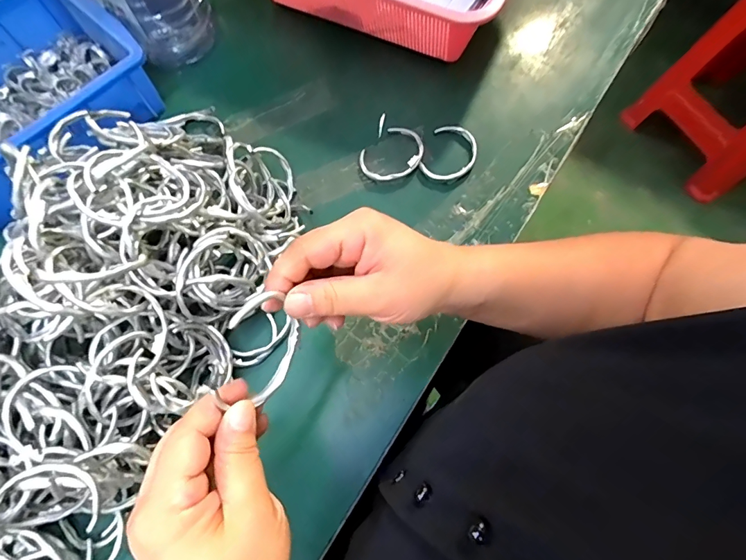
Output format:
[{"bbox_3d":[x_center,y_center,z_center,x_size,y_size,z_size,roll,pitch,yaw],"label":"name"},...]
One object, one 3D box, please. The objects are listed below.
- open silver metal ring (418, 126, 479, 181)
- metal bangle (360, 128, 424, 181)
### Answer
[{"bbox_3d":[0.080,-0.129,0.419,0.050,0.006,0.067,22,71,8],"label":"open silver metal ring"},{"bbox_3d":[0.021,-0.128,0.418,0.067,0.012,0.053,-39,74,-13],"label":"metal bangle"}]

